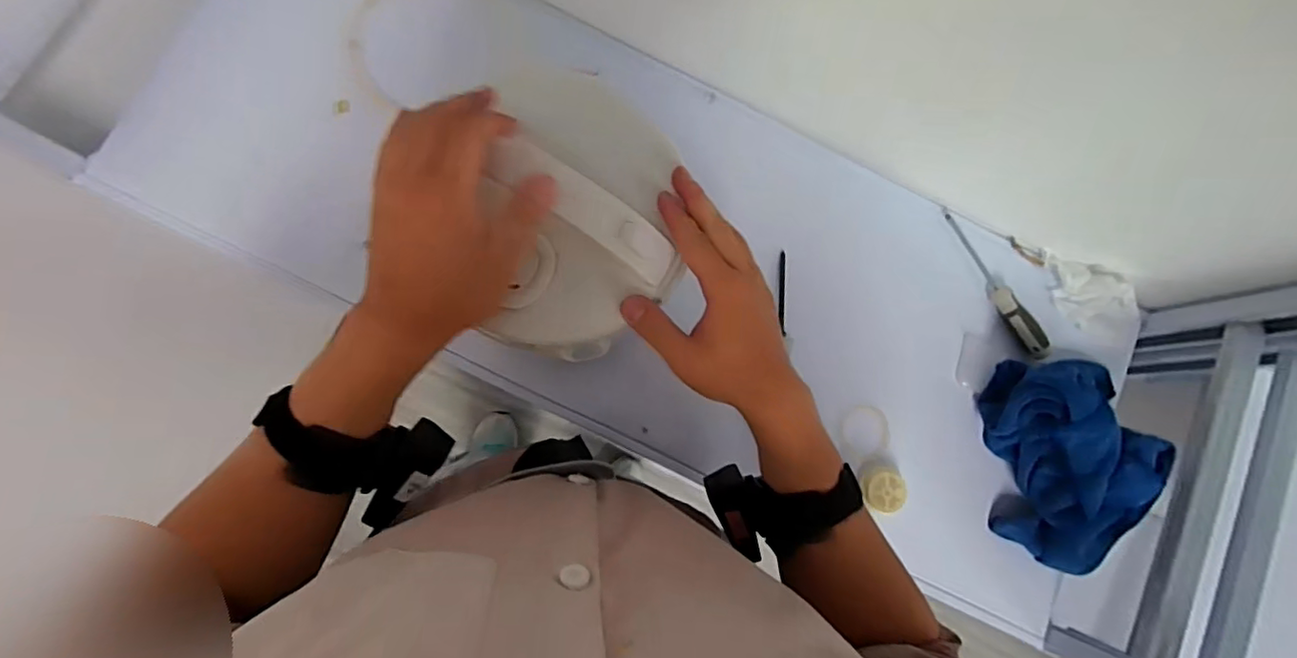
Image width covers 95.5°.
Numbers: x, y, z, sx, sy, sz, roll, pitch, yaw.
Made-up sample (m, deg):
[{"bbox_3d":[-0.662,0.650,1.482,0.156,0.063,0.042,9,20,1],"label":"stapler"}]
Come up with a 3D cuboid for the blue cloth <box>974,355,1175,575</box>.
[{"bbox_3d":[0.436,0.136,0.595,0.152,0.115,0.217,9,82,-4],"label":"blue cloth"}]

